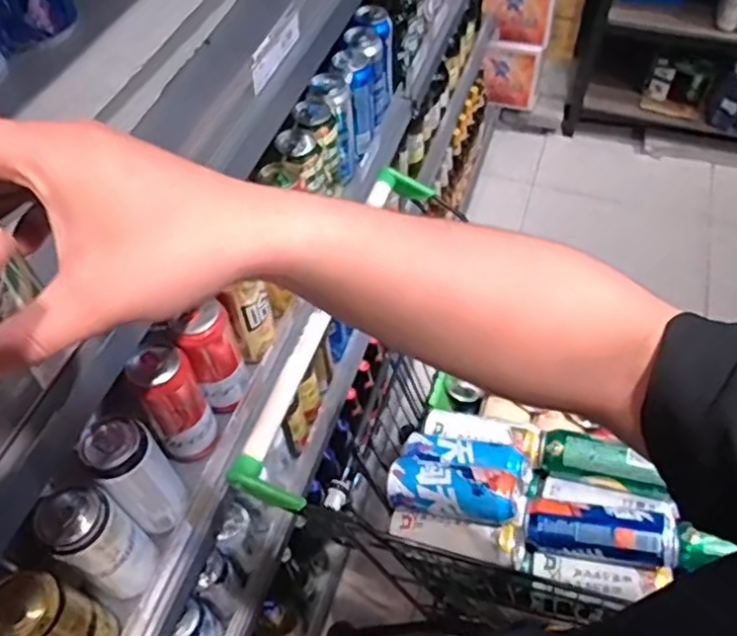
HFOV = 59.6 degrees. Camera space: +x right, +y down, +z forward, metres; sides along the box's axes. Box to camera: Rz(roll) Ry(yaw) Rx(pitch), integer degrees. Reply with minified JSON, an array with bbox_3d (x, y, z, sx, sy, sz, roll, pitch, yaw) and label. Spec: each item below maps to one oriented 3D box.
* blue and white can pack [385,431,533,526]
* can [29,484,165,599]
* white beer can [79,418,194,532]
[{"bbox_3d":[0.117,0.208,0.836,0.165,0.065,0.115,6,20,25],"label":"blue and white can pack"},{"bbox_3d":[-0.257,0.214,0.620,0.071,0.148,0.062,33,61,23],"label":"can"},{"bbox_3d":[-0.232,0.160,0.653,0.063,0.155,0.062,-1,53,1],"label":"white beer can"}]

